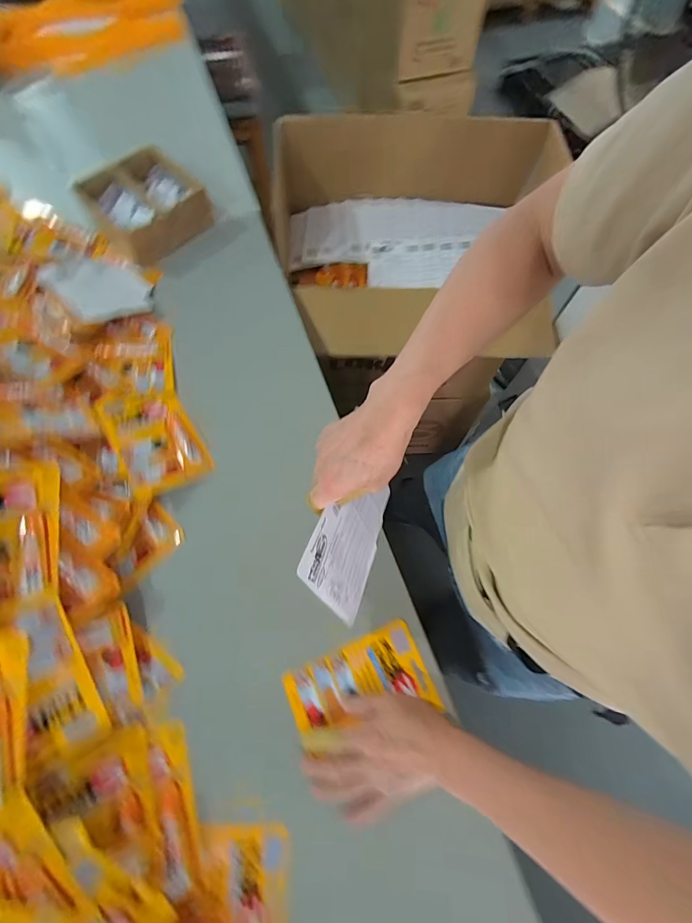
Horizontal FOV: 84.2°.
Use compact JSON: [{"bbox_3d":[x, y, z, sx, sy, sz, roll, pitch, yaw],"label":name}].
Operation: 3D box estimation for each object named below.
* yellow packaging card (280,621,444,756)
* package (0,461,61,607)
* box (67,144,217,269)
[{"bbox_3d":[0.017,0.265,0.450,0.159,0.017,0.095,-21,65,-12],"label":"yellow packaging card"},{"bbox_3d":[-0.383,0.076,0.424,0.105,0.022,0.161,-4,72,-24],"label":"package"},{"bbox_3d":[-0.363,-0.469,0.700,0.190,0.070,0.167,-42,75,-16],"label":"box"}]

